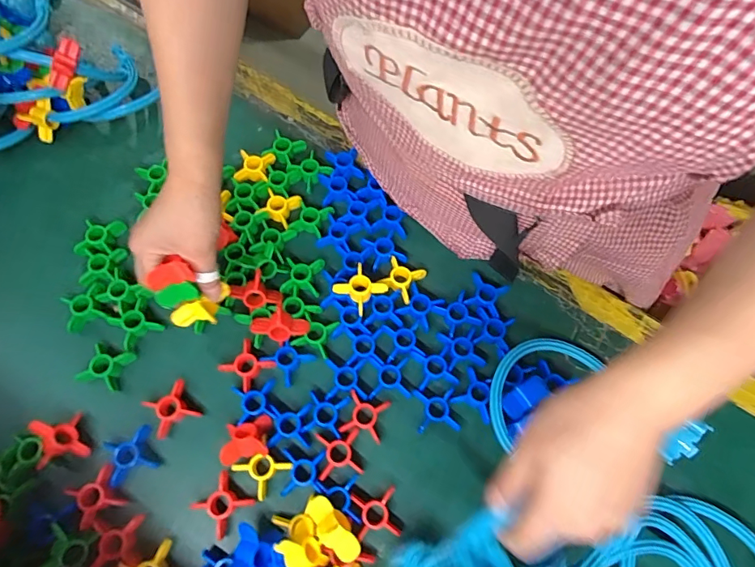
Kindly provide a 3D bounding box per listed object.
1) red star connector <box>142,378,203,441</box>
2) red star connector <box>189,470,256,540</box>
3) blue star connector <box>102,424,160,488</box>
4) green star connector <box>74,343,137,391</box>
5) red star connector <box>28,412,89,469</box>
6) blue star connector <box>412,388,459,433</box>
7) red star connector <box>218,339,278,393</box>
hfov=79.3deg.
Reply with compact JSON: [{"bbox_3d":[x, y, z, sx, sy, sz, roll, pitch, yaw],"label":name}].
[{"bbox_3d":[-0.198,0.119,0.435,0.040,0.022,0.041,-30,72,-11],"label":"red star connector"},{"bbox_3d":[-0.138,0.197,0.408,0.040,0.022,0.040,41,74,14],"label":"red star connector"},{"bbox_3d":[-0.226,0.157,0.418,0.041,0.016,0.040,-23,71,-9],"label":"blue star connector"},{"bbox_3d":[-0.265,0.081,0.444,0.039,0.018,0.038,14,70,5],"label":"green star connector"},{"bbox_3d":[-0.287,0.140,0.411,0.040,0.012,0.041,-3,69,-47],"label":"red star connector"},{"bbox_3d":[0.057,0.123,0.445,0.038,0.012,0.040,-6,69,-2],"label":"blue star connector"},{"bbox_3d":[-0.130,0.082,0.453,0.042,0.014,0.039,39,74,13],"label":"red star connector"}]

